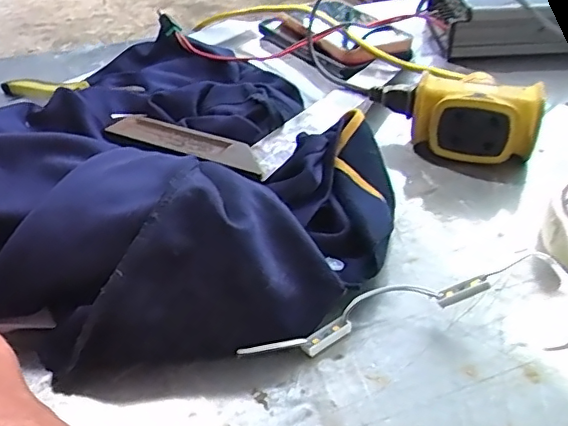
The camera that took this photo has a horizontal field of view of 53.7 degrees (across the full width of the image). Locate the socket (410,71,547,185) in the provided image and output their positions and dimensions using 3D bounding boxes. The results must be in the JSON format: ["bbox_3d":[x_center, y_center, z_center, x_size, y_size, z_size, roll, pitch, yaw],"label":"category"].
[{"bbox_3d":[0.129,-0.063,0.383,0.082,0.050,0.064,7,38,14],"label":"socket"}]

